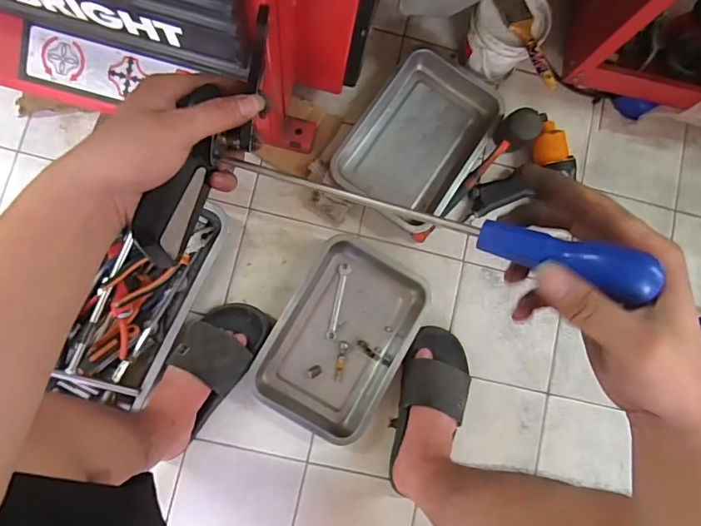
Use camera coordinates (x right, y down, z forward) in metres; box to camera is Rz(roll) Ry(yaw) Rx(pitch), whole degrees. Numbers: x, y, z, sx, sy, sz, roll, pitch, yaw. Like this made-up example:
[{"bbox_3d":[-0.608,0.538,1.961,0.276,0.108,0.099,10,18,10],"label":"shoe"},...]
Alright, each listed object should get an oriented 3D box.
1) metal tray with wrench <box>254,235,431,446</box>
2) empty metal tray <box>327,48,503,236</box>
[{"bbox_3d":[-0.013,0.128,0.803,0.209,0.042,0.319,29,81,-2],"label":"metal tray with wrench"},{"bbox_3d":[0.128,-0.230,0.858,0.214,0.047,0.309,33,81,-2],"label":"empty metal tray"}]

